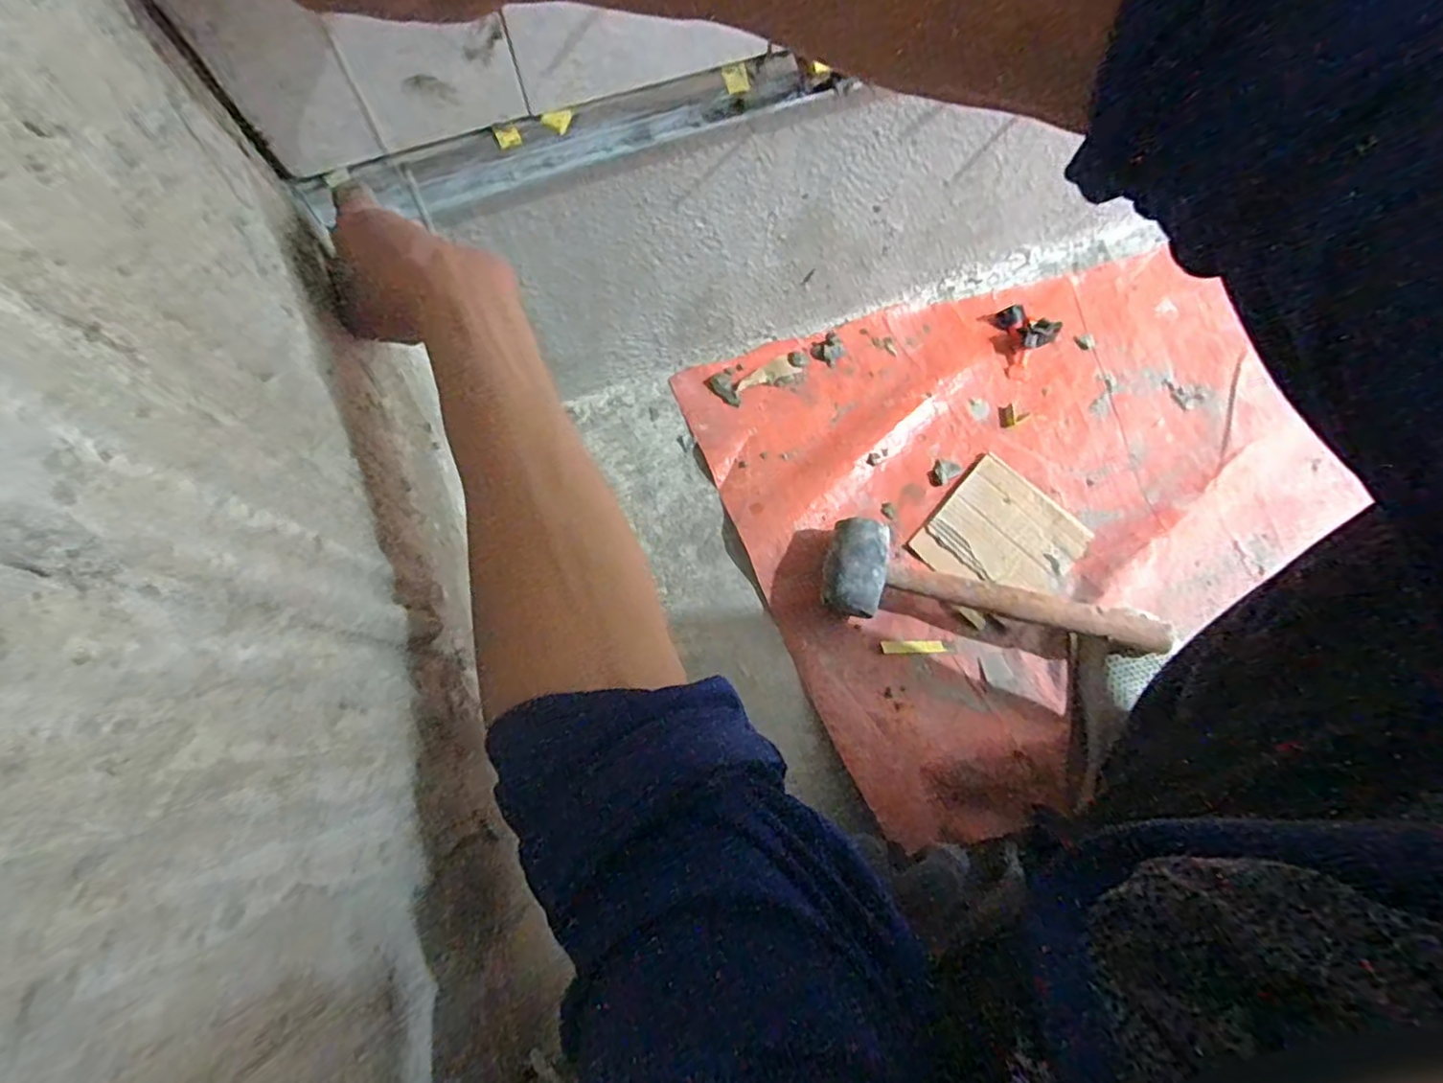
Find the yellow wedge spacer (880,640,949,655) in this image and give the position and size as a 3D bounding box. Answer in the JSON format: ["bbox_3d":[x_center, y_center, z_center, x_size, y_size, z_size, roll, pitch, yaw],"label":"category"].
[{"bbox_3d":[0.207,0.113,0.682,0.068,0.004,0.013,-1,76,-1],"label":"yellow wedge spacer"}]

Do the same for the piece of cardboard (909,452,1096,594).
[{"bbox_3d":[0.318,-0.003,0.712,0.151,0.009,0.153,41,78,9],"label":"piece of cardboard"}]

